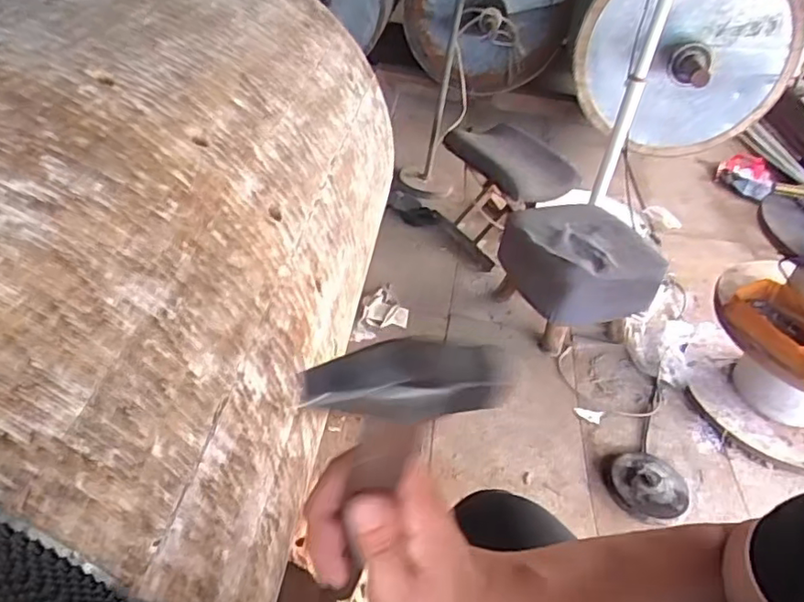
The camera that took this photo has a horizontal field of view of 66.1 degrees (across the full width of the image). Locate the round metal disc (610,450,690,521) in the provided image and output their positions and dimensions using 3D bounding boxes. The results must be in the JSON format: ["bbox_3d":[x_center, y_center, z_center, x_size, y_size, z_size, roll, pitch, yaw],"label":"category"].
[{"bbox_3d":[0.463,0.342,1.154,0.137,0.021,0.136,3,41,-2],"label":"round metal disc"}]

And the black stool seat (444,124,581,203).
[{"bbox_3d":[0.291,-0.382,1.622,0.218,0.086,0.307,-22,47,-28],"label":"black stool seat"}]

